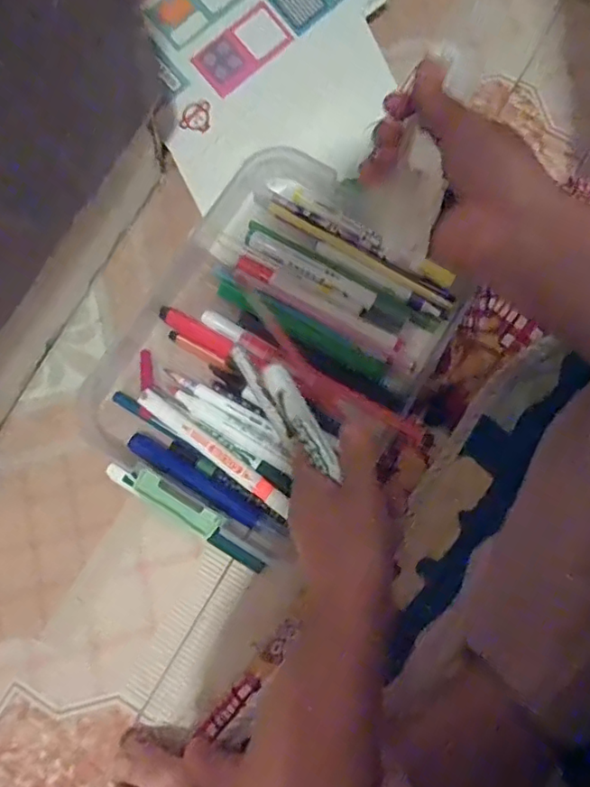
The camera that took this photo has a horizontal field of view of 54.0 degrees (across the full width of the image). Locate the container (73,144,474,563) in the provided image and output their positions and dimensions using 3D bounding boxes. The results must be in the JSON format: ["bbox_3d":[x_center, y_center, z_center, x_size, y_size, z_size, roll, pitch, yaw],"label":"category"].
[{"bbox_3d":[-0.017,-0.041,0.455,0.220,0.043,0.280,33,79,6],"label":"container"}]

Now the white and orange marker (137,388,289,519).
[{"bbox_3d":[-0.059,0.043,0.430,0.134,0.016,0.014,37,80,6],"label":"white and orange marker"}]

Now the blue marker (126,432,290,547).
[{"bbox_3d":[-0.067,0.071,0.437,0.139,0.016,0.015,32,79,5],"label":"blue marker"}]

